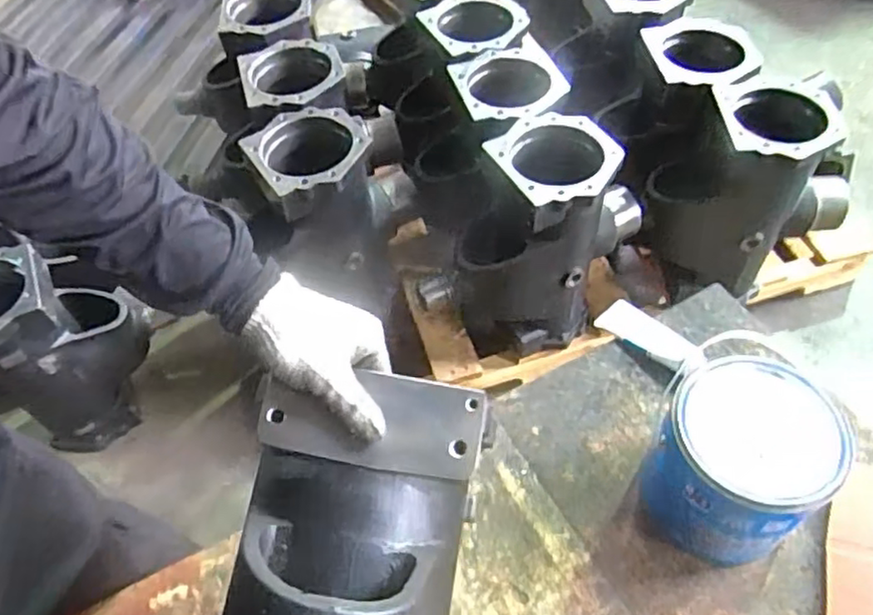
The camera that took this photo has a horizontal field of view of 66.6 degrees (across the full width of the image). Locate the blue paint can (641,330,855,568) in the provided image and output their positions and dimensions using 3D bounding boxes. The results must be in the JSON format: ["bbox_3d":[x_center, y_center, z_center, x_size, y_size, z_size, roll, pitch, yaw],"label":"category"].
[{"bbox_3d":[0.303,0.147,0.675,0.146,0.174,0.177,21,57,17],"label":"blue paint can"}]

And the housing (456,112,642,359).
[{"bbox_3d":[0.194,-0.102,1.180,0.265,0.422,0.222,12,55,12],"label":"housing"}]

